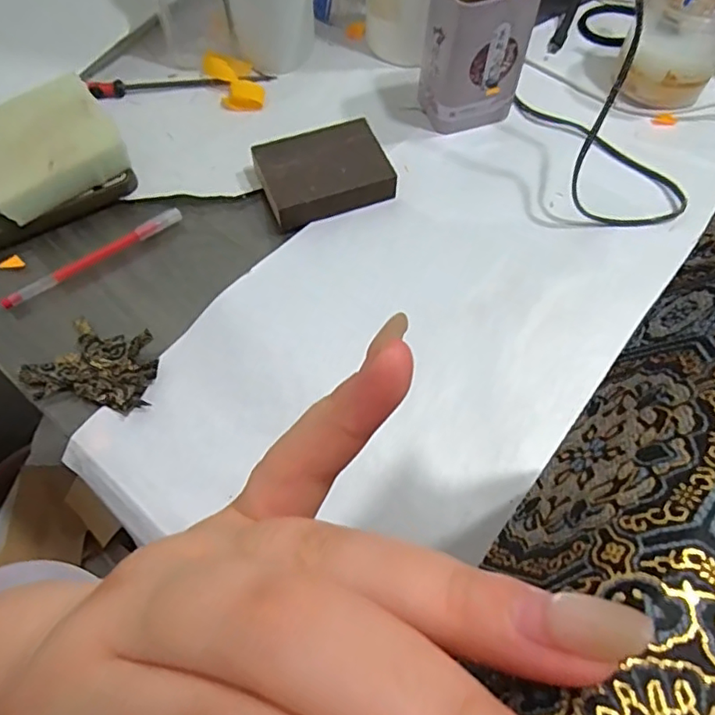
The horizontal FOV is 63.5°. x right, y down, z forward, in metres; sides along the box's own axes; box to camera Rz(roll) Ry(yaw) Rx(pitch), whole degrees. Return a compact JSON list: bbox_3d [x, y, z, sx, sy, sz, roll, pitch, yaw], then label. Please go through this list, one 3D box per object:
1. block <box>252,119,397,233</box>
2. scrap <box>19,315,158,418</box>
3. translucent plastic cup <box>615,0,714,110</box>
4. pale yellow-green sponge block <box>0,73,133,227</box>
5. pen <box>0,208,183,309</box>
[{"bbox_3d":[-0.027,-0.146,0.462,0.098,0.023,0.076,-18,63,-10],"label":"block"},{"bbox_3d":[-0.182,0.004,0.396,0.091,0.014,0.057,9,62,5],"label":"scrap"},{"bbox_3d":[0.274,-0.275,0.491,0.079,0.088,0.075,0,61,0],"label":"translucent plastic cup"},{"bbox_3d":[-0.247,-0.160,0.450,0.117,0.050,0.094,-31,66,-16],"label":"pale yellow-green sponge block"},{"bbox_3d":[-0.199,-0.077,0.436,0.142,0.011,0.009,-33,66,-17],"label":"pen"}]

